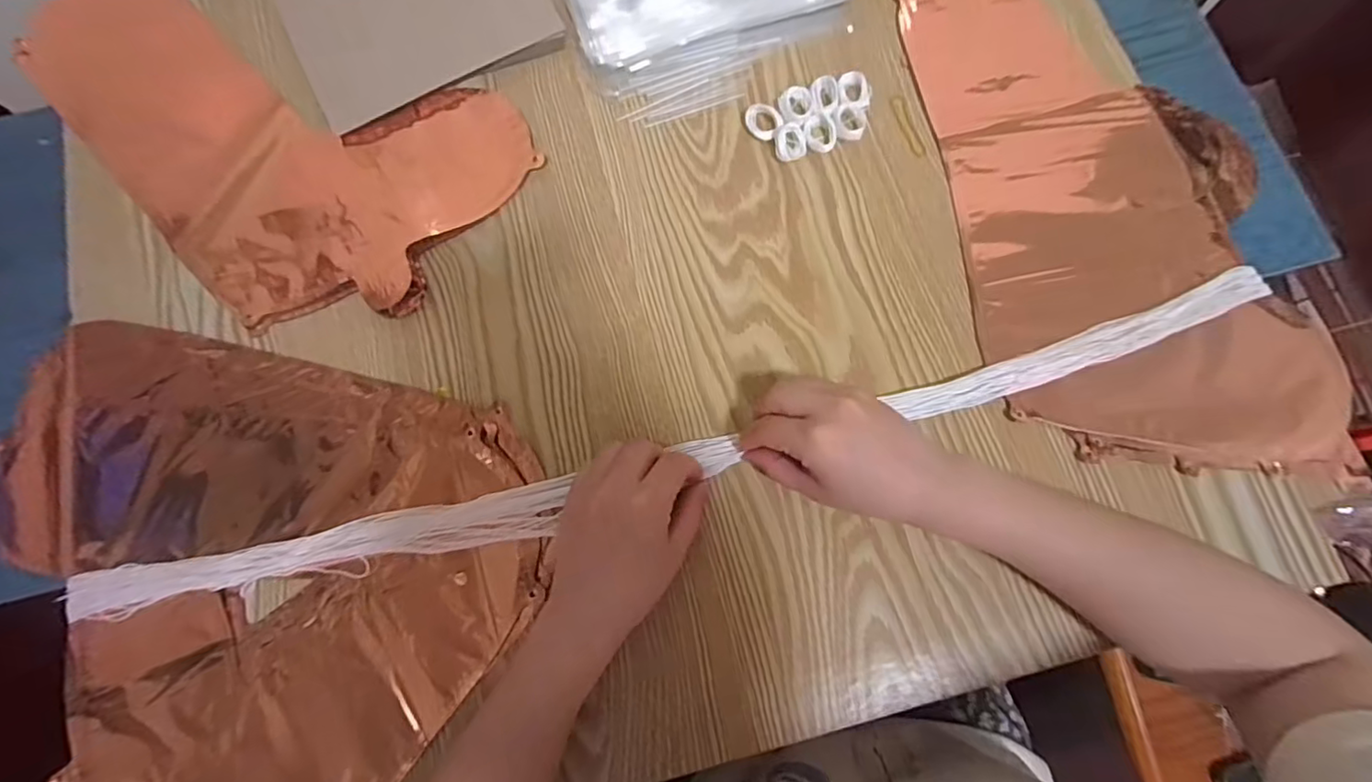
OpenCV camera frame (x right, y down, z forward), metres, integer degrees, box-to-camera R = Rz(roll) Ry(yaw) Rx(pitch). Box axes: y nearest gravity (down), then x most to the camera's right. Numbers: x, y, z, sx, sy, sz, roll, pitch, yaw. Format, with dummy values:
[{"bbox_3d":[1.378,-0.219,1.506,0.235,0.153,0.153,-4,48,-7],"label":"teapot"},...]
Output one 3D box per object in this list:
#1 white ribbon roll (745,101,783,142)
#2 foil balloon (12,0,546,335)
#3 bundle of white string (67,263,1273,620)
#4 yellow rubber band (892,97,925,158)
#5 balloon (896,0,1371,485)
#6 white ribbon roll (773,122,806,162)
[{"bbox_3d":[0.057,-0.198,0.433,0.028,0.010,0.024,37,80,9],"label":"white ribbon roll"},{"bbox_3d":[-0.334,-0.213,0.448,0.415,0.015,0.228,35,80,9],"label":"foil balloon"},{"bbox_3d":[0.002,0.042,0.381,0.788,0.011,0.042,-15,77,-1],"label":"bundle of white string"},{"bbox_3d":[0.162,-0.194,0.432,0.010,0.004,0.052,-15,77,-2],"label":"yellow rubber band"},{"bbox_3d":[0.292,-0.145,0.408,0.215,0.017,0.400,-7,77,0],"label":"balloon"},{"bbox_3d":[0.075,-0.180,0.427,0.023,0.010,0.027,-9,77,-1],"label":"white ribbon roll"}]

